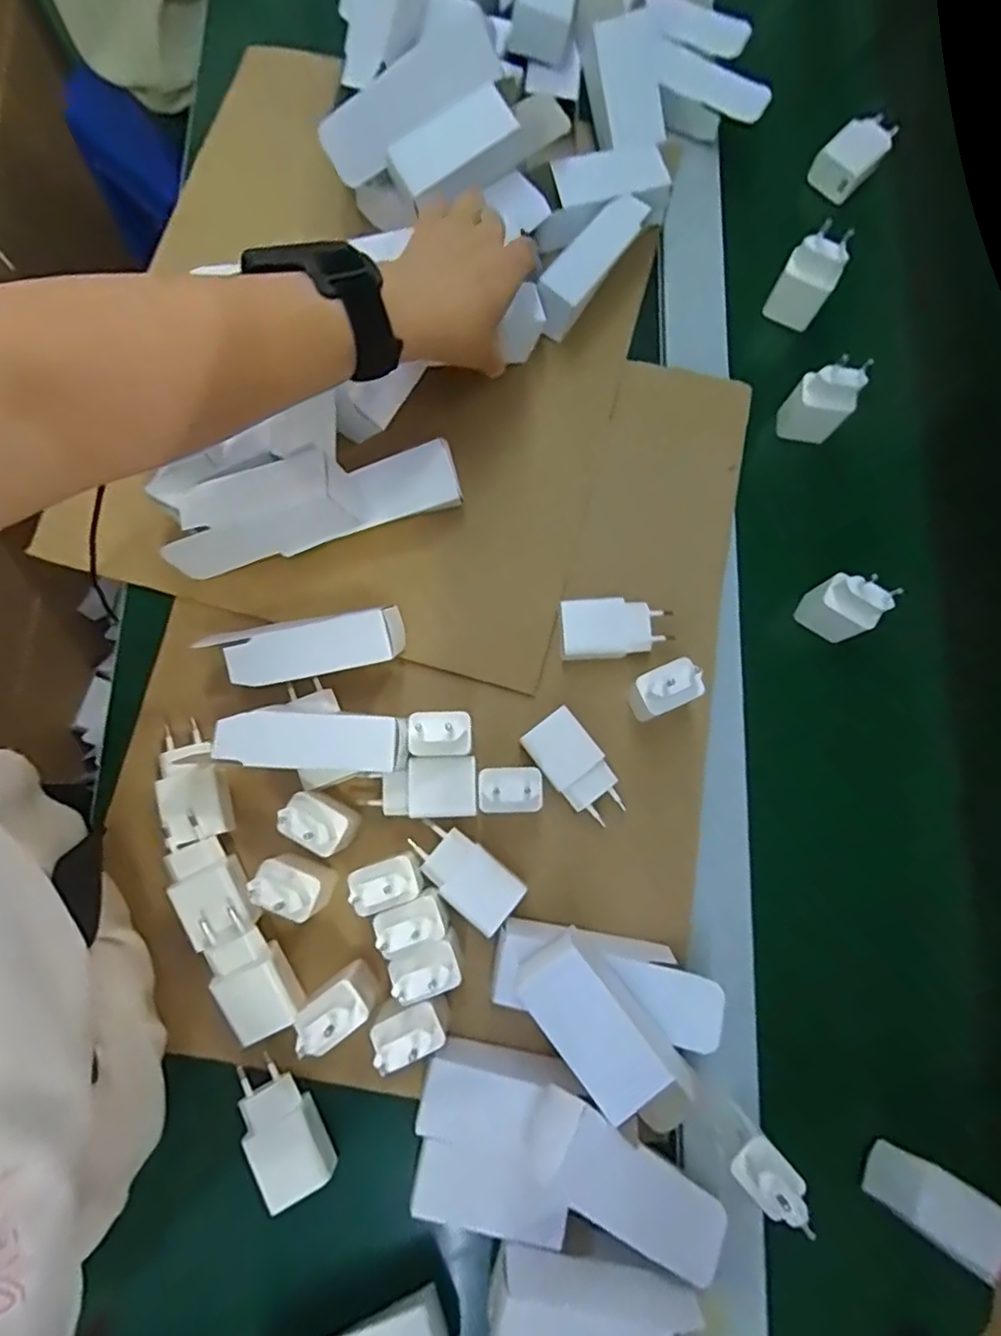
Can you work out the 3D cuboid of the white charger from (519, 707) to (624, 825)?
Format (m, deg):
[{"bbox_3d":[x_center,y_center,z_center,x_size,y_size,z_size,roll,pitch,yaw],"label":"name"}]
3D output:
[{"bbox_3d":[0.050,0.068,0.412,0.039,0.024,0.075,-36,82,-6],"label":"white charger"}]

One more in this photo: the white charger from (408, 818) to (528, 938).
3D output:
[{"bbox_3d":[-0.023,0.132,0.402,0.076,0.023,0.038,39,82,6],"label":"white charger"}]

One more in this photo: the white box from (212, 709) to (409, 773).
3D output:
[{"bbox_3d":[-0.113,0.046,0.381,0.109,0.033,0.034,4,80,0],"label":"white box"}]

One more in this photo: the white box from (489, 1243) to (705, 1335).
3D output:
[{"bbox_3d":[0.048,0.351,0.330,0.109,0.036,0.053,12,80,2],"label":"white box"}]

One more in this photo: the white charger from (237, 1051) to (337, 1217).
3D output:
[{"bbox_3d":[-0.133,0.279,0.380,0.041,0.027,0.076,-26,81,-5],"label":"white charger"}]

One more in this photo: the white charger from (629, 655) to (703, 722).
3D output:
[{"bbox_3d":[0.108,0.014,0.404,0.036,0.067,0.028,-24,81,-5],"label":"white charger"}]

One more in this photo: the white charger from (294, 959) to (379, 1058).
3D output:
[{"bbox_3d":[-0.094,0.201,0.367,0.040,0.065,0.028,-40,83,-7],"label":"white charger"}]

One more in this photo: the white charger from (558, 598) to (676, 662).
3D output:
[{"bbox_3d":[0.079,-0.027,0.431,0.078,0.026,0.039,-6,80,-1],"label":"white charger"}]

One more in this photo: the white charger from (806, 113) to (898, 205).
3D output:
[{"bbox_3d":[0.305,-0.440,0.530,0.040,0.027,0.080,41,82,6],"label":"white charger"}]

